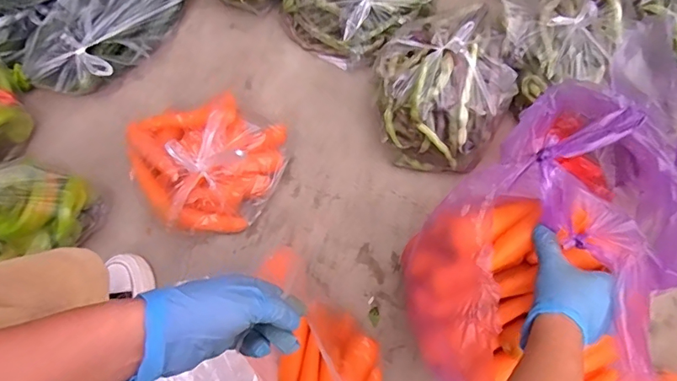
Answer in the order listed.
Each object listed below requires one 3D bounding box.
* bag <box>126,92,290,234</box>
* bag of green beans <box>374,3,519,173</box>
[{"bbox_3d":[-0.240,-0.053,0.811,0.259,0.120,0.230,29,76,9],"label":"bag"},{"bbox_3d":[0.191,-0.180,0.828,0.225,0.160,0.285,35,77,10],"label":"bag of green beans"}]

